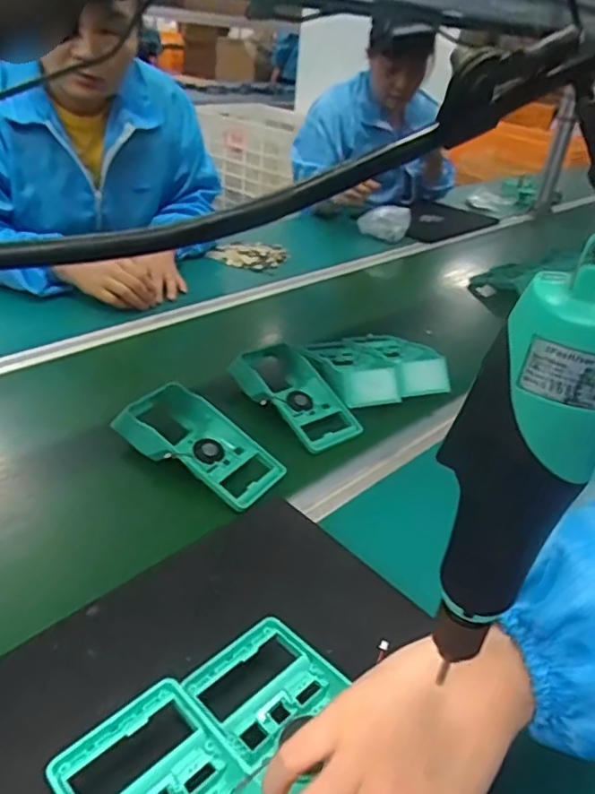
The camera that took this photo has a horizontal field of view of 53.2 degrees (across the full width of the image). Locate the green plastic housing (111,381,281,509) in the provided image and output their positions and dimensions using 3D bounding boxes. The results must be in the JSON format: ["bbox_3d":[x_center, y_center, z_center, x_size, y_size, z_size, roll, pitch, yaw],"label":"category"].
[{"bbox_3d":[-0.108,0.047,0.639,0.187,0.040,0.089,24,36,26],"label":"green plastic housing"}]

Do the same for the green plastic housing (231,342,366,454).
[{"bbox_3d":[-0.009,-0.008,0.748,0.103,0.051,0.195,-16,38,-32],"label":"green plastic housing"}]

